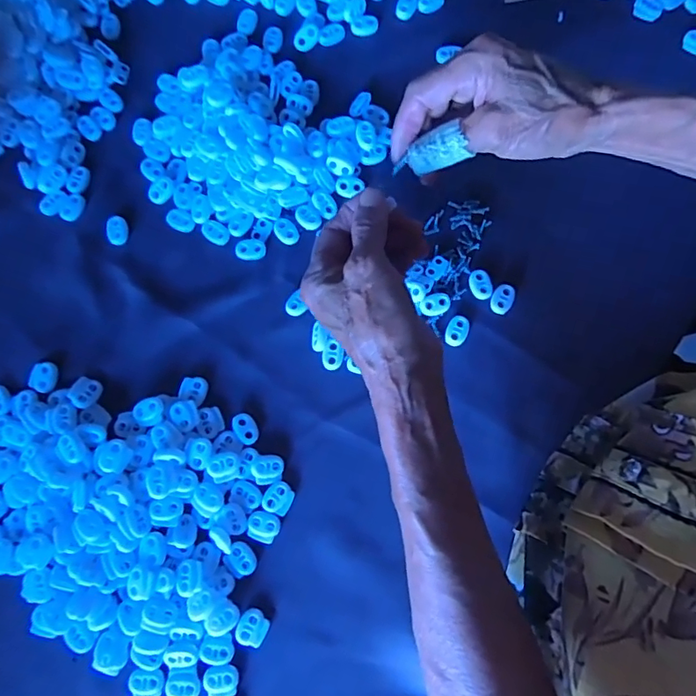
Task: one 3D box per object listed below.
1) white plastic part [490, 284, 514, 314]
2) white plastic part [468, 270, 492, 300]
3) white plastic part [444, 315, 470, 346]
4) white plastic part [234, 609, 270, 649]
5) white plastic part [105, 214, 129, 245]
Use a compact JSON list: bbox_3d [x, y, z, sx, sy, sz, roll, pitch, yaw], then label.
[{"bbox_3d":[0.113,-0.036,0.377,0.015,0.004,0.022,26,81,6],"label":"white plastic part"},{"bbox_3d":[0.098,-0.047,0.379,0.014,0.004,0.023,-16,79,-2],"label":"white plastic part"},{"bbox_3d":[0.080,-0.013,0.373,0.016,0.004,0.023,19,80,5],"label":"white plastic part"},{"bbox_3d":[-0.062,0.183,0.335,0.019,0.007,0.022,28,81,6],"label":"white plastic part"},{"bbox_3d":[-0.177,-0.090,0.395,0.017,0.004,0.023,-9,79,0],"label":"white plastic part"}]

